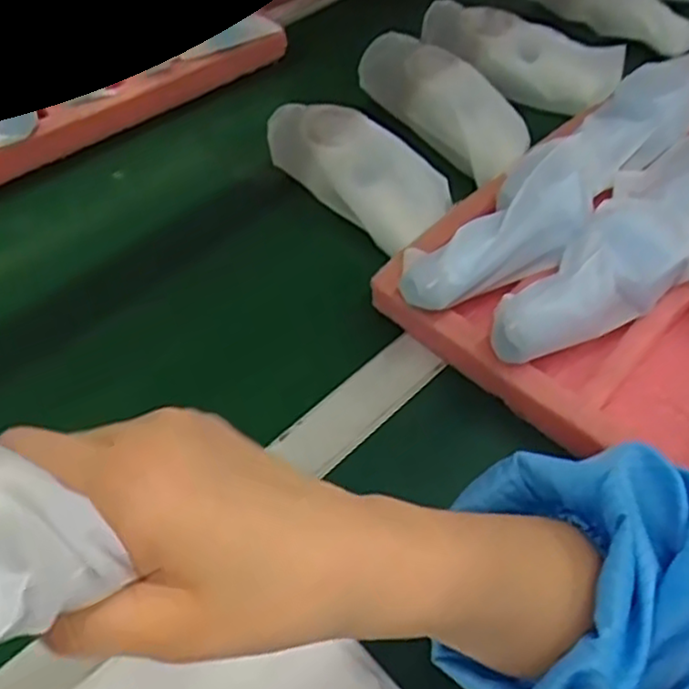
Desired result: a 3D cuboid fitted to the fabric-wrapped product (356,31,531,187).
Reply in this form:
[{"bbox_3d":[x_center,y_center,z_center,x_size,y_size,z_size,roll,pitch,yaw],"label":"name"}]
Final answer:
[{"bbox_3d":[0.092,-0.231,0.687,0.070,0.046,0.194,-31,57,-22],"label":"fabric-wrapped product"}]

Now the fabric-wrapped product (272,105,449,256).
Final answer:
[{"bbox_3d":[0.008,-0.156,0.625,0.072,0.049,0.171,-37,60,-26],"label":"fabric-wrapped product"}]

